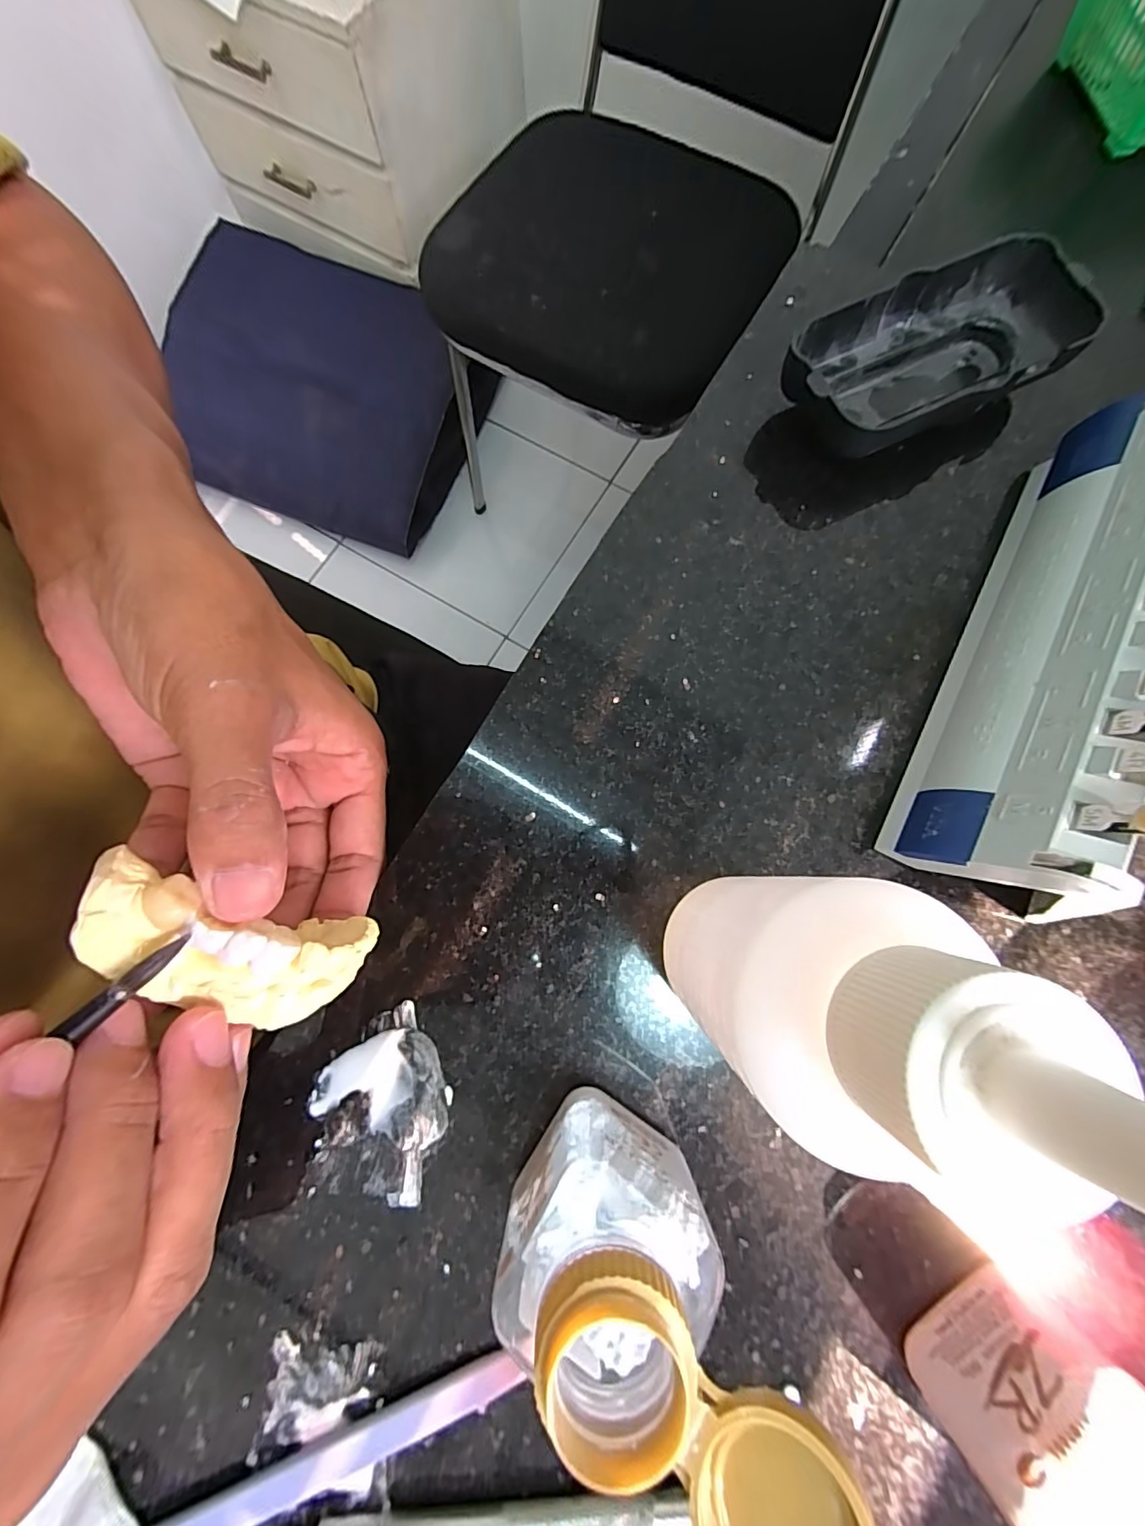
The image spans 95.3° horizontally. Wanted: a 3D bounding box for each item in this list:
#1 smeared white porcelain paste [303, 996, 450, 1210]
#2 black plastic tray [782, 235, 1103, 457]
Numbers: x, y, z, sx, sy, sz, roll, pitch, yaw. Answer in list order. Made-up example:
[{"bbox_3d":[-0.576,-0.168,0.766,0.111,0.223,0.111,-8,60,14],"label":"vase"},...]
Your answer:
[{"bbox_3d":[-0.059,0.104,0.160,0.041,0.004,0.053,9,79,2],"label":"smeared white porcelain paste"},{"bbox_3d":[0.133,-0.150,0.198,0.117,0.028,0.053,-26,79,-5],"label":"black plastic tray"}]

